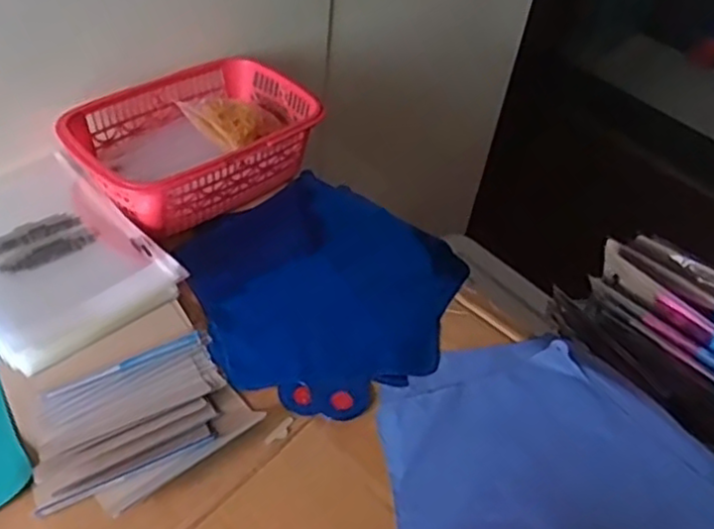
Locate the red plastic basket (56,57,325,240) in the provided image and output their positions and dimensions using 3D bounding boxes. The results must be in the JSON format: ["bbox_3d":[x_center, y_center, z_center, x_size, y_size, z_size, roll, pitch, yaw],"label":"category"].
[{"bbox_3d":[-0.150,-0.110,0.654,0.147,0.082,0.223,37,52,26],"label":"red plastic basket"}]

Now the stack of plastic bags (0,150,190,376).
[{"bbox_3d":[-0.253,-0.009,0.566,0.140,0.032,0.204,-31,56,-32],"label":"stack of plastic bags"}]

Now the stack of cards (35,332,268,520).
[{"bbox_3d":[-0.147,0.106,0.470,0.142,0.024,0.092,-30,56,-31],"label":"stack of cards"}]

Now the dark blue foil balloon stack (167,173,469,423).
[{"bbox_3d":[-0.027,0.019,0.599,0.229,0.027,0.232,-26,54,-29],"label":"dark blue foil balloon stack"}]

